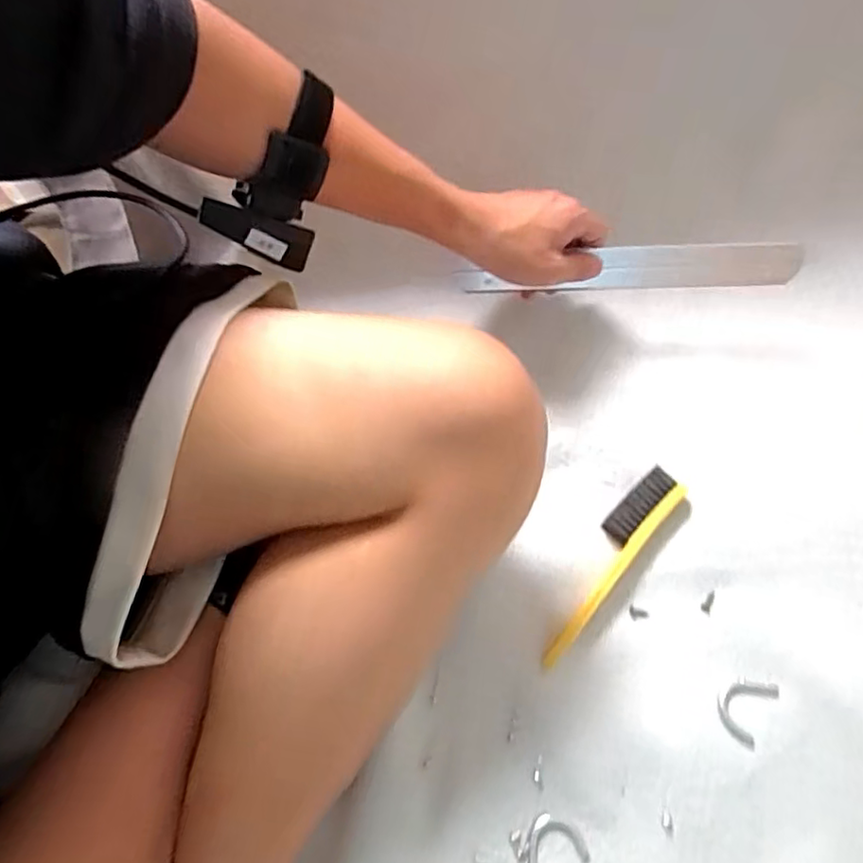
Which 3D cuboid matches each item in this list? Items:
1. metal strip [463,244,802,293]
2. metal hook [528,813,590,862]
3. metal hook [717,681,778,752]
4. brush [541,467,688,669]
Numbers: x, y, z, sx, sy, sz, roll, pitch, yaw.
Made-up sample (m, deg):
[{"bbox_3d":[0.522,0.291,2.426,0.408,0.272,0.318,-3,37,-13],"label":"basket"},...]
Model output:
[{"bbox_3d":[0.167,-0.126,0.469,0.241,0.034,0.008,-1,33,-1],"label":"metal strip"},{"bbox_3d":[0.074,0.264,0.378,0.045,0.004,0.035,-23,70,-11],"label":"metal hook"},{"bbox_3d":[0.220,0.191,0.417,0.032,0.004,0.047,37,71,13],"label":"metal hook"},{"bbox_3d":[0.127,0.095,0.440,0.033,0.015,0.166,41,72,11],"label":"brush"}]

